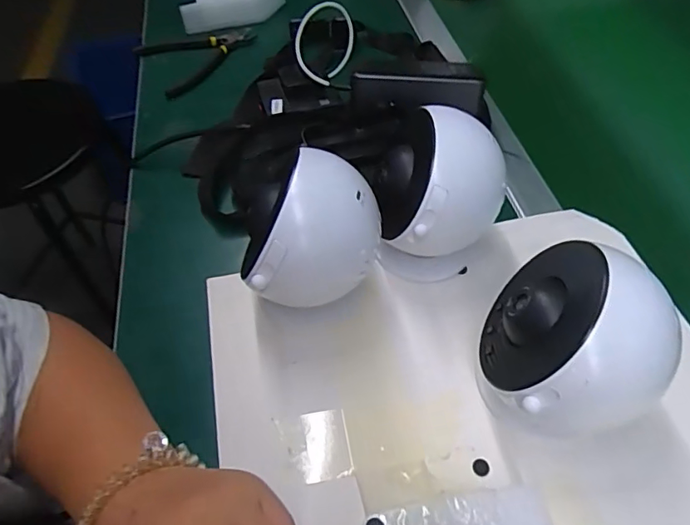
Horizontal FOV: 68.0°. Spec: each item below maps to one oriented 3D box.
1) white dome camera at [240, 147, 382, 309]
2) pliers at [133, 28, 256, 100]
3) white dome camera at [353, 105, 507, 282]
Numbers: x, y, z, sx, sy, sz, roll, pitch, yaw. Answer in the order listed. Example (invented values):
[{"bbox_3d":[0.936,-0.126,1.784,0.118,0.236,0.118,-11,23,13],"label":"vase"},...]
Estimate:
[{"bbox_3d":[-0.020,-0.008,0.355,0.082,0.120,0.086,8,53,8],"label":"white dome camera"},{"bbox_3d":[-0.173,-0.255,0.630,0.135,0.018,0.110,-28,56,-19],"label":"pliers"},{"bbox_3d":[0.066,-0.045,0.383,0.089,0.120,0.079,-16,53,-11],"label":"white dome camera"}]

